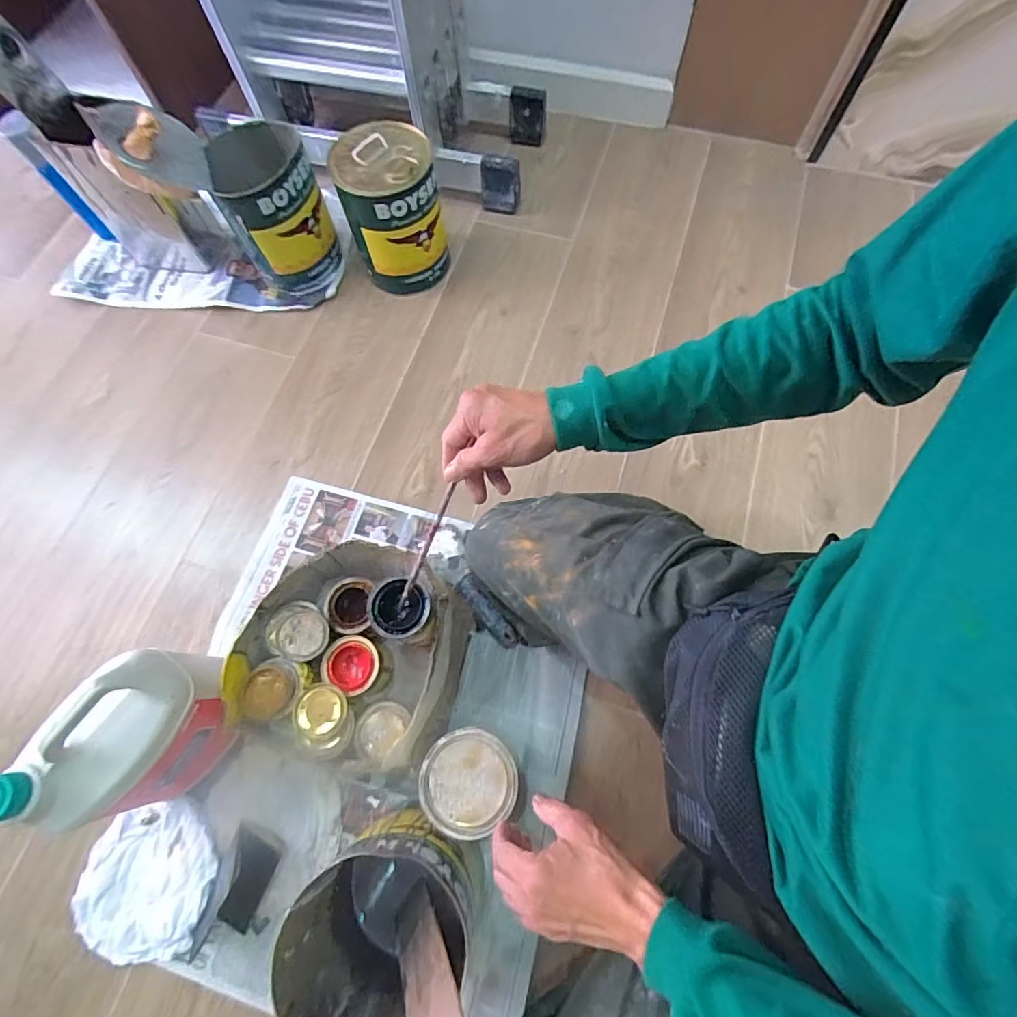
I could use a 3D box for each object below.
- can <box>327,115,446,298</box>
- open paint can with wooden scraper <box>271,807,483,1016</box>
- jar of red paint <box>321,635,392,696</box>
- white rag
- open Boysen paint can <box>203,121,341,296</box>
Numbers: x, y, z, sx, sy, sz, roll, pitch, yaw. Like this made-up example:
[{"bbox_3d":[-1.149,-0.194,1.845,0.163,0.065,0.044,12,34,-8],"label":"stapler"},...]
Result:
[{"bbox_3d":[-0.197,-0.508,0.853,0.153,0.198,0.150,-1,71,2],"label":"can"},{"bbox_3d":[-0.110,0.415,0.503,0.155,0.223,0.163,-1,71,2],"label":"open paint can with wooden scraper"},{"bbox_3d":[-0.197,0.209,0.656,0.078,0.067,0.070,25,73,10],"label":"jar of red paint"},{"bbox_3d":[-0.447,0.461,0.612,0.175,0.033,0.163,-9,71,-1],"label":"white rag"},{"bbox_3d":[-0.403,-0.519,0.871,0.166,0.201,0.182,-1,71,2],"label":"open Boysen paint can"}]

